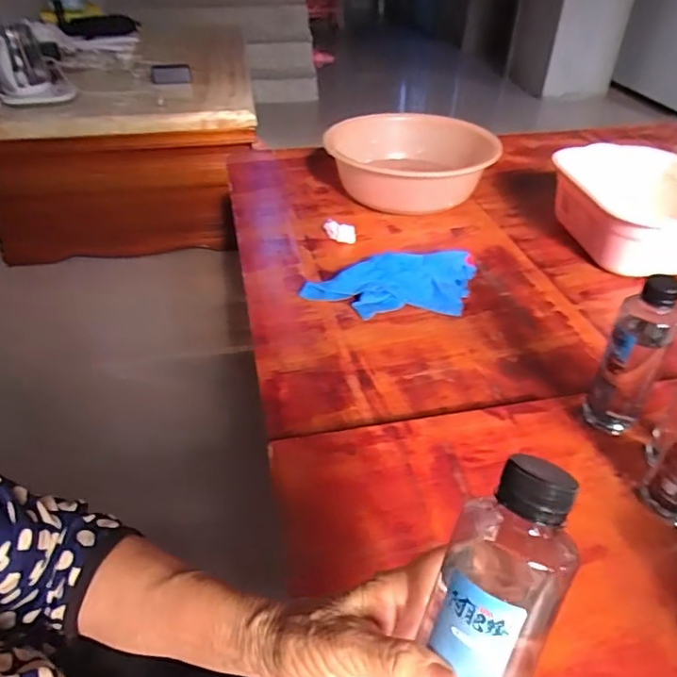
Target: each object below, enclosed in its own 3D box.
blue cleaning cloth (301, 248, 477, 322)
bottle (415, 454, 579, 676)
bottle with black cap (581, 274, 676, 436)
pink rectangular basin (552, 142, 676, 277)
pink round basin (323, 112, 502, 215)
[{"bbox_3d":[0.097,-0.079,0.795,0.280,0.037,0.137,-15,40,-18],"label":"blue cleaning cloth"},{"bbox_3d":[0.065,0.136,0.249,0.051,0.169,0.041,21,5,26],"label":"bottle"},{"bbox_3d":[0.297,0.024,0.546,0.053,0.188,0.055,24,44,28],"label":"bottle with black cap"},{"bbox_3d":[0.512,-0.216,0.905,0.231,0.118,0.290,-3,38,-3],"label":"pink rectangular basin"},{"bbox_3d":[0.141,-0.335,1.057,0.318,0.113,0.283,3,39,3],"label":"pink round basin"}]

